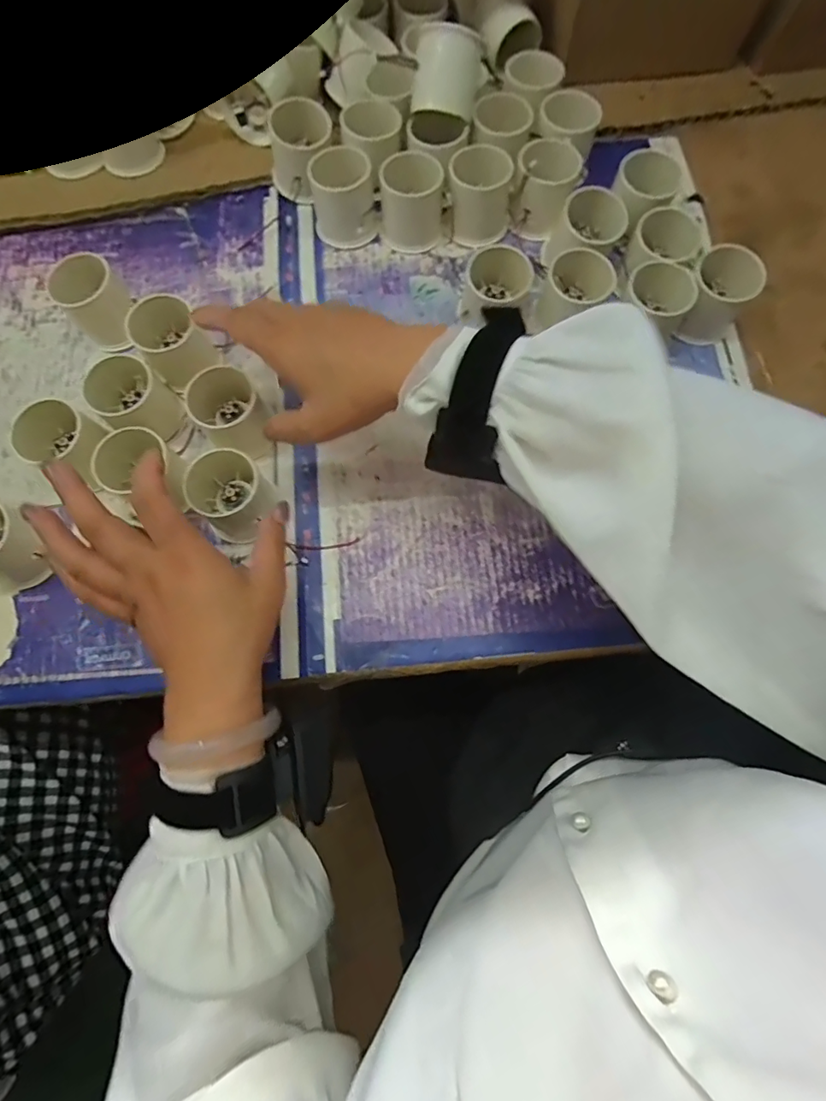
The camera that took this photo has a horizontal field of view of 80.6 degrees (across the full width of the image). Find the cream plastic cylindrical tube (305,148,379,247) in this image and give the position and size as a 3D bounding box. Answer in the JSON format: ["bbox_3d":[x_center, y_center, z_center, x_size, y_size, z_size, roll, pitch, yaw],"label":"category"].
[{"bbox_3d":[-0.057,-0.295,0.412,0.052,0.055,0.050,0,76,0],"label":"cream plastic cylindrical tube"}]

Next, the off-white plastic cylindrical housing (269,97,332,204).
[{"bbox_3d":[-0.097,-0.347,0.424,0.047,0.050,0.054,25,77,6],"label":"off-white plastic cylindrical housing"}]

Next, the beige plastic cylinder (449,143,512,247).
[{"bbox_3d":[0.058,-0.302,0.415,0.055,0.053,0.068,3,76,0],"label":"beige plastic cylinder"}]

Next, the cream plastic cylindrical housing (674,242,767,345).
[{"bbox_3d":[0.247,-0.206,0.397,0.051,0.058,0.056,0,76,0],"label":"cream plastic cylindrical housing"}]

